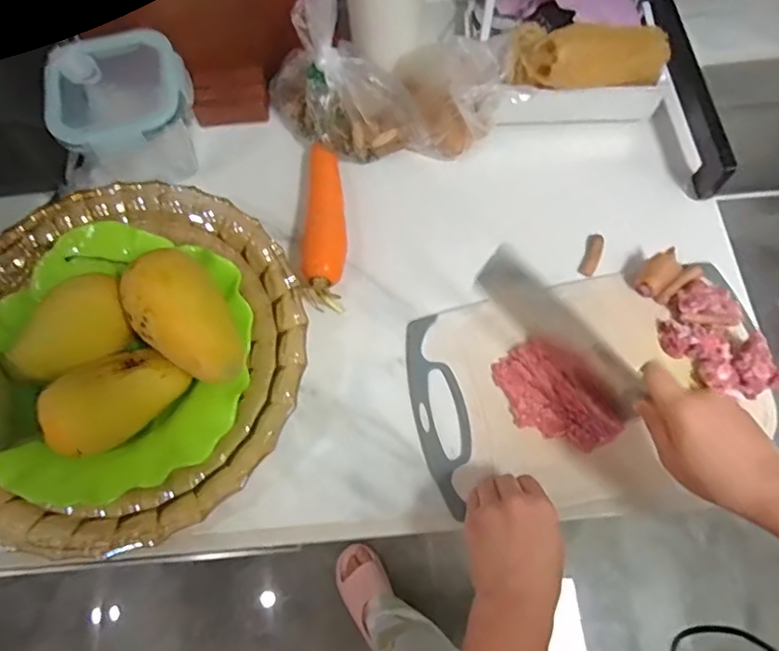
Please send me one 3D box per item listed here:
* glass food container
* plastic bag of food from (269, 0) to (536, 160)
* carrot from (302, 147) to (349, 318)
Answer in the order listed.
[{"bbox_3d":[-0.274,-0.223,0.603,0.135,0.114,0.131,-18,70,-5],"label":"glass food container"},{"bbox_3d":[-0.004,-0.261,0.571,0.269,0.184,0.115,16,71,8],"label":"plastic bag of food"},{"bbox_3d":[-0.069,-0.112,0.597,0.045,0.043,0.186,-3,70,1],"label":"carrot"}]

